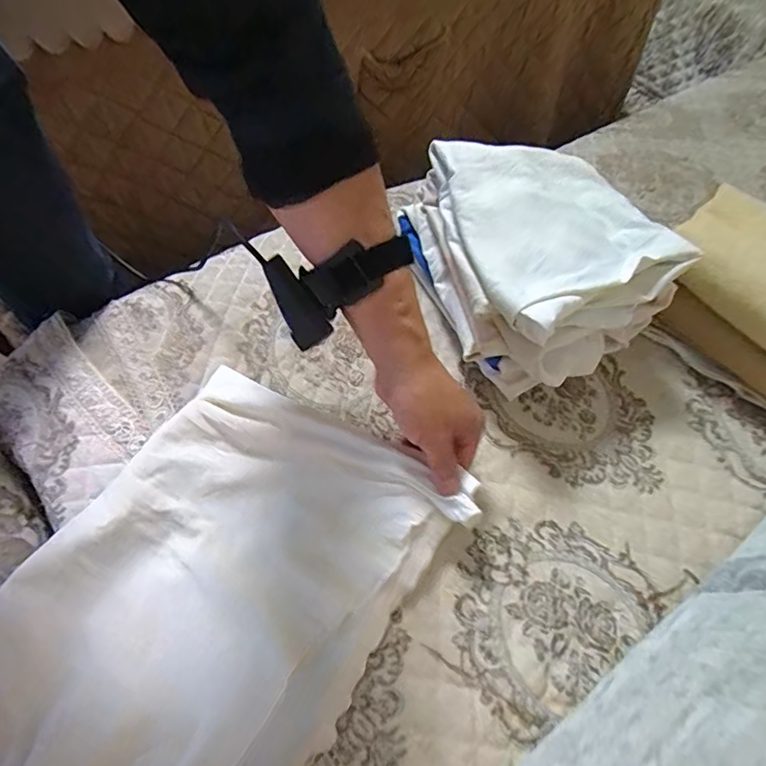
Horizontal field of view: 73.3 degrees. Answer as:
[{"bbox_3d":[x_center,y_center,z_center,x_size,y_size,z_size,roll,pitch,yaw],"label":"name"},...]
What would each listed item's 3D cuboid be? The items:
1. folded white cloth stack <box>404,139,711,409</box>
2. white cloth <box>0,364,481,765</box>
[{"bbox_3d":[0.143,-0.126,0.538,0.213,0.152,0.252,-24,64,-18],"label":"folded white cloth stack"},{"bbox_3d":[-0.133,0.162,0.371,0.249,0.050,0.362,32,59,17],"label":"white cloth"}]

